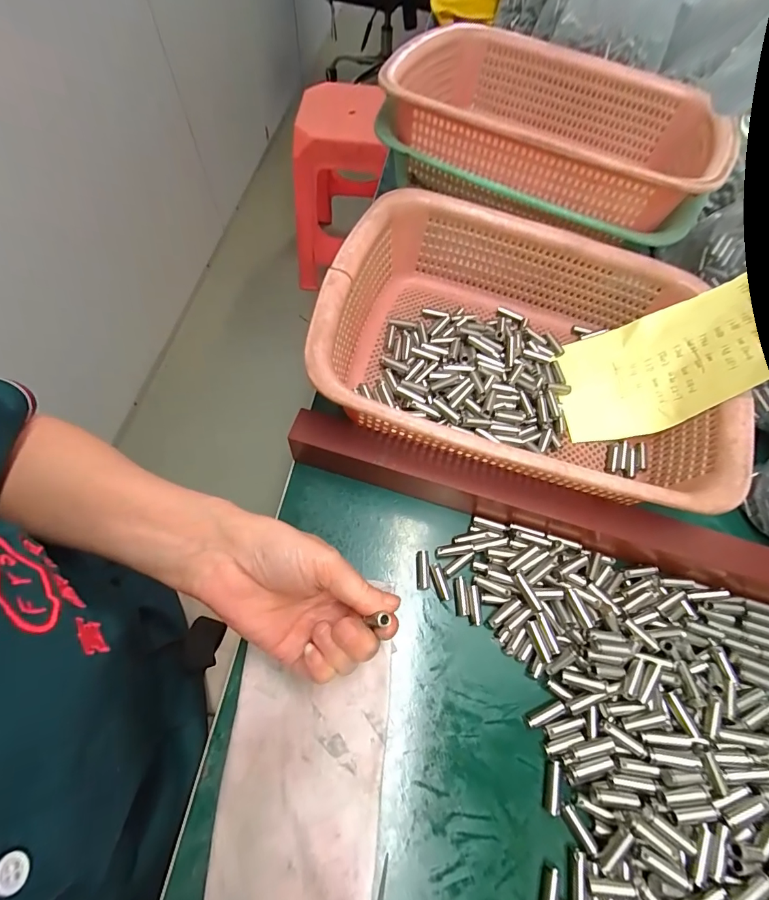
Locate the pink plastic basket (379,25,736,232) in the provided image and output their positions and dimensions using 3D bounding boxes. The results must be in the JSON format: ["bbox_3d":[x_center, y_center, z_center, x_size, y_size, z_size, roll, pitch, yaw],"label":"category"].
[{"bbox_3d":[0.155,-0.309,0.397,0.292,0.085,0.220,25,66,8],"label":"pink plastic basket"}]

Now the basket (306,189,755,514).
[{"bbox_3d":[0.106,-0.083,0.320,0.284,0.081,0.234,17,65,4],"label":"basket"}]

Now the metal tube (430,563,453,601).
[{"bbox_3d":[0.038,0.090,0.278,0.009,0.007,0.025,-18,67,-11],"label":"metal tube"}]

